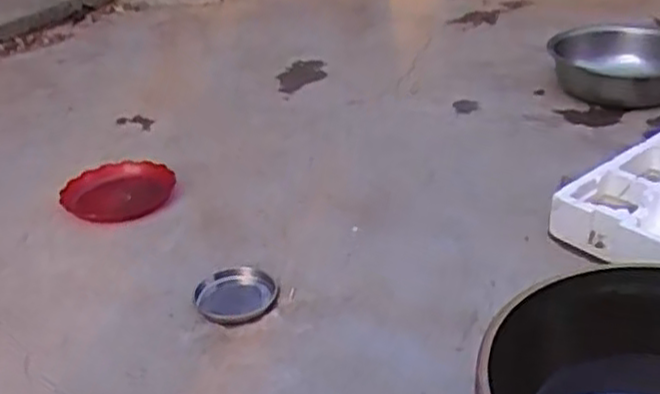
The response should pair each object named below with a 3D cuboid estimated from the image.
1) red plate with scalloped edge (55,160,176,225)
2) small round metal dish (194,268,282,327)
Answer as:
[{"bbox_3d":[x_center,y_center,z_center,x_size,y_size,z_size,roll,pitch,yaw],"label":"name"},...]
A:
[{"bbox_3d":[-0.457,-0.009,1.566,0.222,0.037,0.222,-3,30,2],"label":"red plate with scalloped edge"},{"bbox_3d":[-0.153,0.161,1.228,0.132,0.016,0.141,-3,30,2],"label":"small round metal dish"}]

